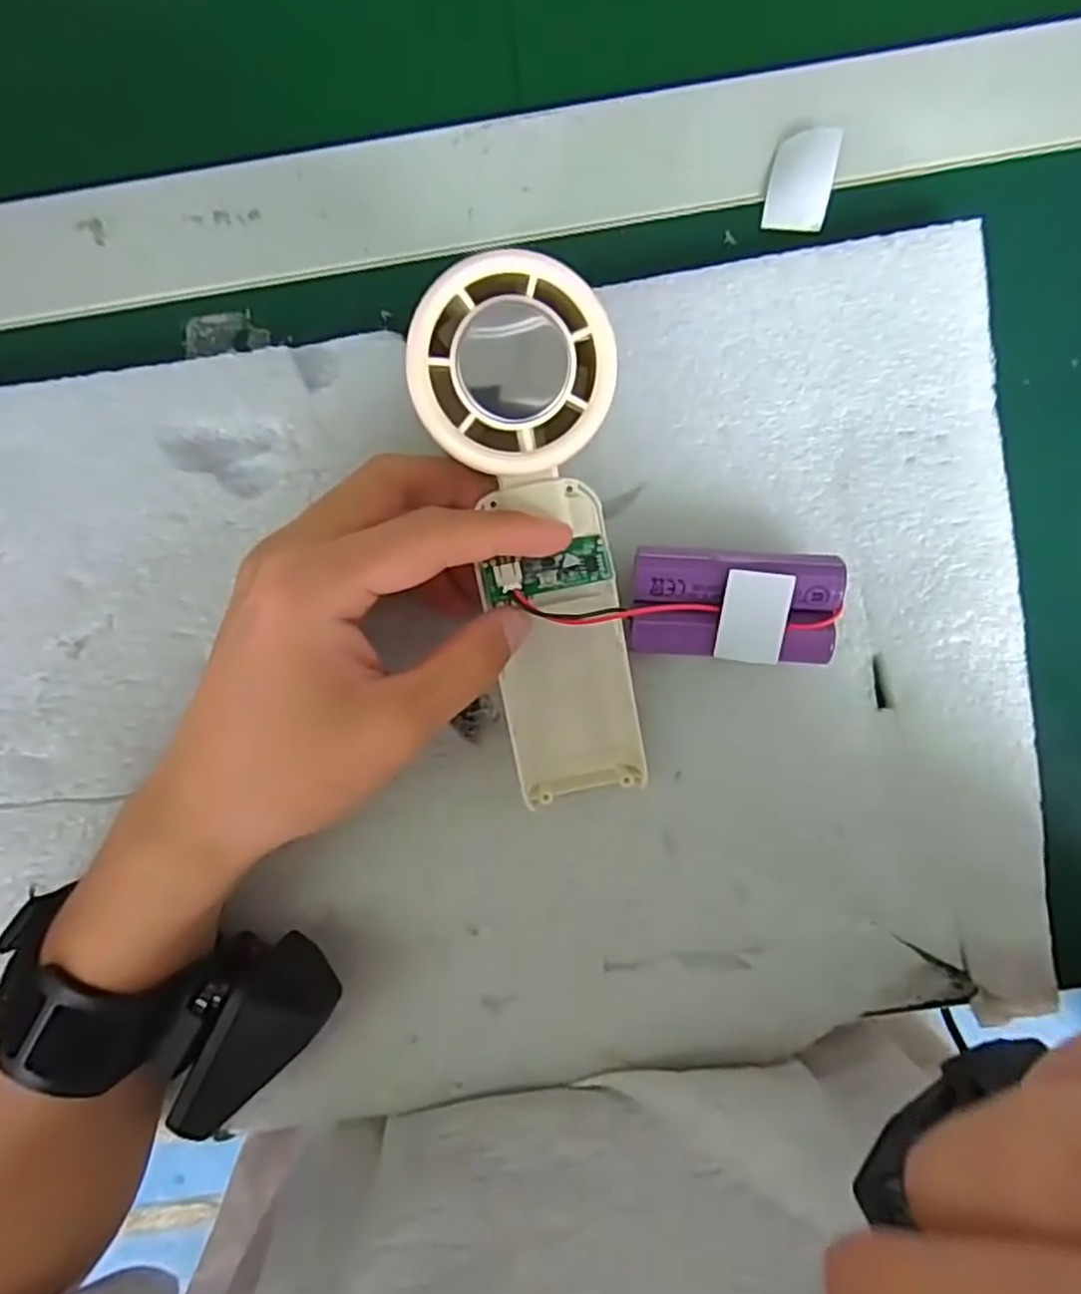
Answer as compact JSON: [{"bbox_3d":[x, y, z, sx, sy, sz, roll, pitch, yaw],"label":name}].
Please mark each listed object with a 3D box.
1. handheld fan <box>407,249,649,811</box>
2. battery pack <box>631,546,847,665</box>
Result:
[{"bbox_3d":[0.002,-0.027,0.220,0.050,0.026,0.163,-10,116,1],"label":"handheld fan"},{"bbox_3d":[0.063,-0.013,0.235,0.065,0.025,0.034,3,94,0],"label":"battery pack"}]

